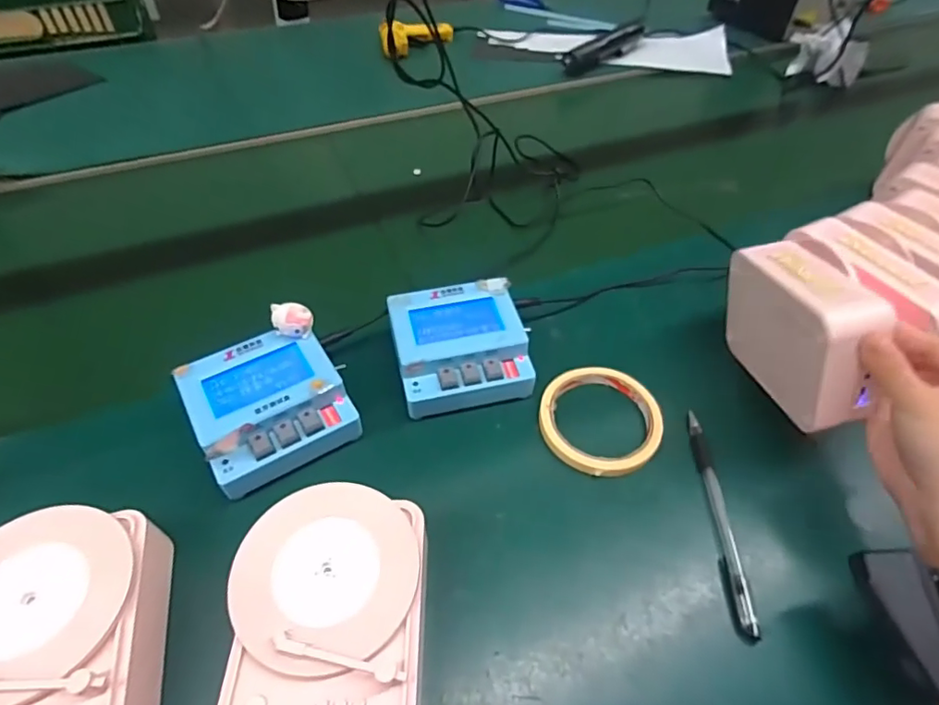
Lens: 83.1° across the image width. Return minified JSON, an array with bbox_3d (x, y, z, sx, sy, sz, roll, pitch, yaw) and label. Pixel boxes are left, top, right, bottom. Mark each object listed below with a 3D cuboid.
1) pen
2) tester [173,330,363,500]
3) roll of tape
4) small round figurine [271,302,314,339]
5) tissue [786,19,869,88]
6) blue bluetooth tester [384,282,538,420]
[{"bbox_3d":[0.171,0.110,0.365,0.011,0.013,0.153,3,49,2],"label":"pen"},{"bbox_3d":[-0.145,0.039,0.386,0.104,0.041,0.101,-26,54,-21],"label":"tester"},{"bbox_3d":[0.101,0.051,0.409,0.091,0.013,0.089,0,49,0],"label":"roll of tape"},{"bbox_3d":[-0.133,-0.023,0.402,0.028,0.028,0.022,-18,52,-16],"label":"small round figurine"},{"bbox_3d":[0.572,-0.477,0.849,0.083,0.086,0.093,-11,50,-11],"label":"tissue"},{"bbox_3d":[-0.009,-0.006,0.428,0.105,0.040,0.101,-9,50,-9],"label":"blue bluetooth tester"}]

